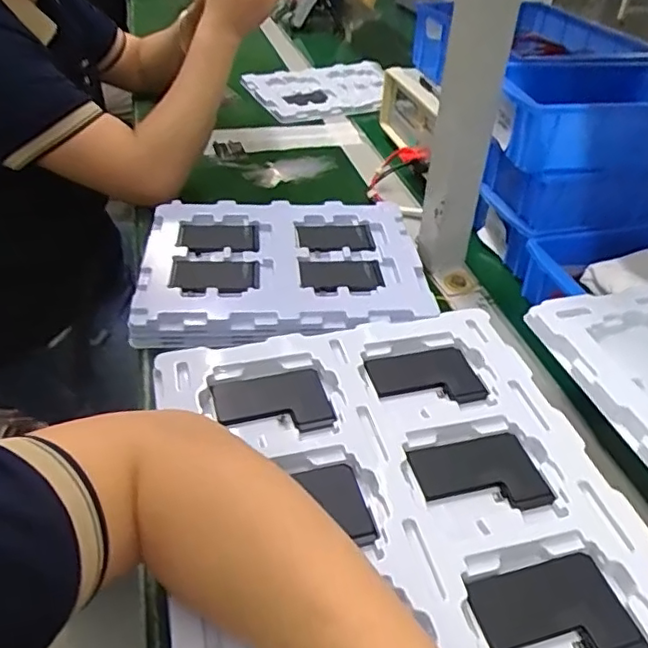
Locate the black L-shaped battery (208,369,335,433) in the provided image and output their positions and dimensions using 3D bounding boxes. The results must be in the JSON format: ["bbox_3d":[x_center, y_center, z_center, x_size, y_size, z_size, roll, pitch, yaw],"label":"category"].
[{"bbox_3d":[-0.037,0.059,0.434,0.080,0.007,0.060,-10,41,-14],"label":"black L-shaped battery"}]

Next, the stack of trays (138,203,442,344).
[{"bbox_3d":[-0.040,-0.063,0.604,0.278,0.032,0.227,-2,40,-5],"label":"stack of trays"}]

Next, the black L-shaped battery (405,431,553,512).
[{"bbox_3d":[0.102,0.099,0.391,0.081,0.010,0.058,-8,41,-12],"label":"black L-shaped battery"}]

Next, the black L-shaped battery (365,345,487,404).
[{"bbox_3d":[0.078,0.041,0.461,0.082,0.008,0.057,-6,40,-10],"label":"black L-shaped battery"}]

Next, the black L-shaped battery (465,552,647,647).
[{"bbox_3d":[0.124,0.158,0.321,0.081,0.011,0.056,-8,41,-12],"label":"black L-shaped battery"}]

